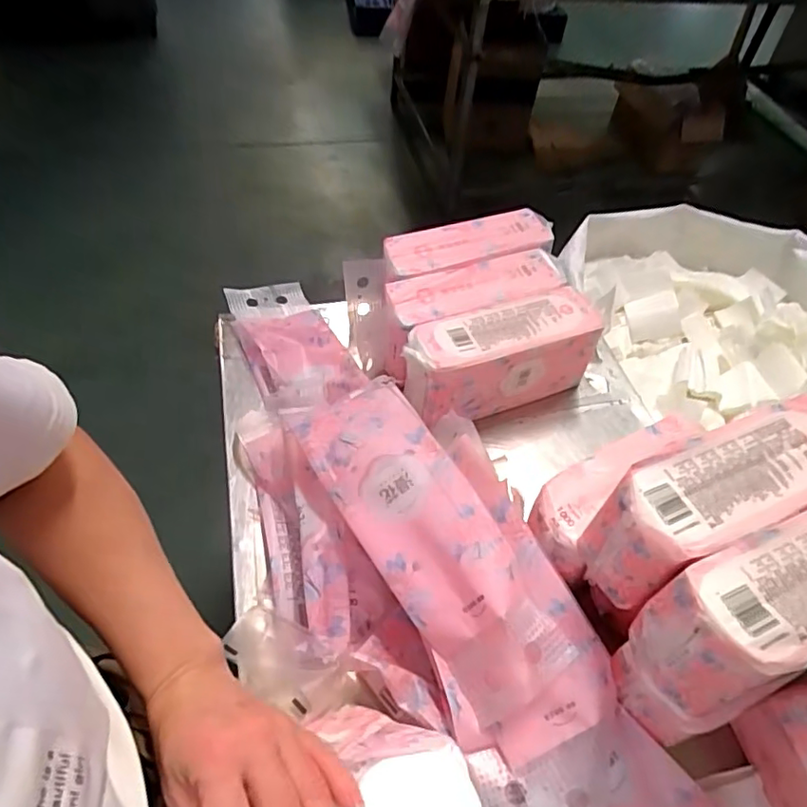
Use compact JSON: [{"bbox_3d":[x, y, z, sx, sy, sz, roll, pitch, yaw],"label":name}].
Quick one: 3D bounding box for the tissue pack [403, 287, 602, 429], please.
[{"bbox_3d":[0.130,-0.064,0.797,0.272,0.129,0.094,-19,56,-19],"label":"tissue pack"}]

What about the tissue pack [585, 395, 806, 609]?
[{"bbox_3d":[0.288,0.088,0.520,0.244,0.113,0.089,-19,56,-19],"label":"tissue pack"}]

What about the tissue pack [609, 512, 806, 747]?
[{"bbox_3d":[0.319,0.176,0.486,0.252,0.167,0.099,-18,56,-18],"label":"tissue pack"}]

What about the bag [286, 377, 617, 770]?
[{"bbox_3d":[0.040,0.133,0.576,0.153,0.085,0.402,-25,58,-22],"label":"bag"}]

